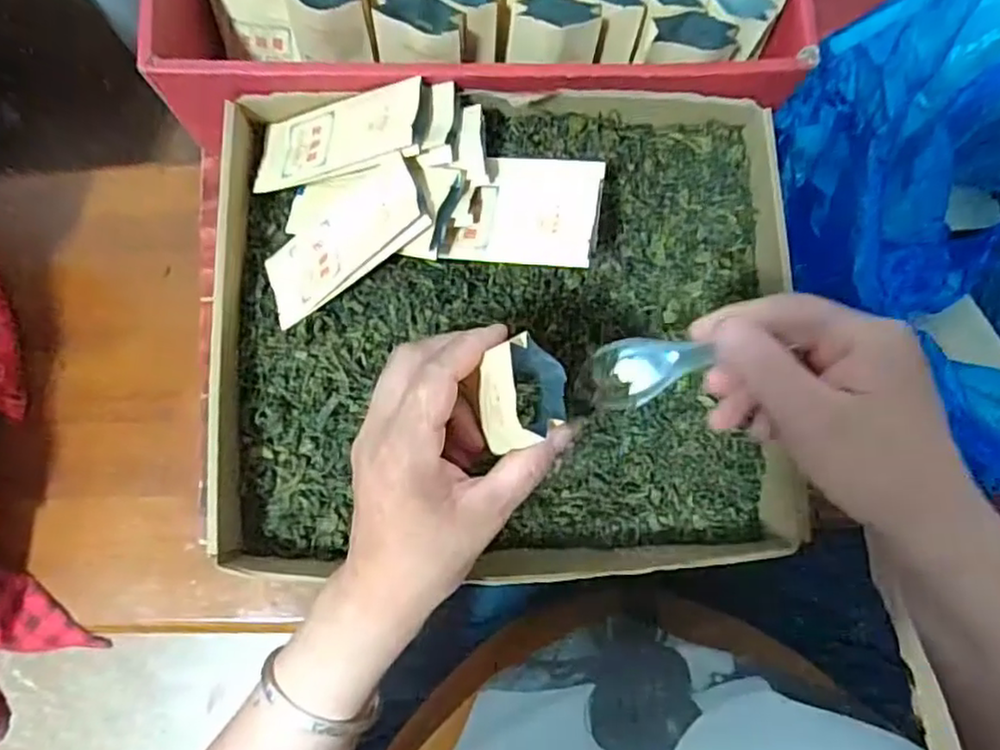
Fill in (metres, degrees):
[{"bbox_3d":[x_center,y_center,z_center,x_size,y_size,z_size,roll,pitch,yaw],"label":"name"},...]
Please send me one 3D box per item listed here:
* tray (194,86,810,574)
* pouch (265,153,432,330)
[{"bbox_3d":[0.005,-0.028,0.399,0.321,0.091,0.280,-3,80,-2],"label":"tray"},{"bbox_3d":[-0.088,-0.074,0.374,0.108,0.007,0.055,-31,63,19],"label":"pouch"}]

